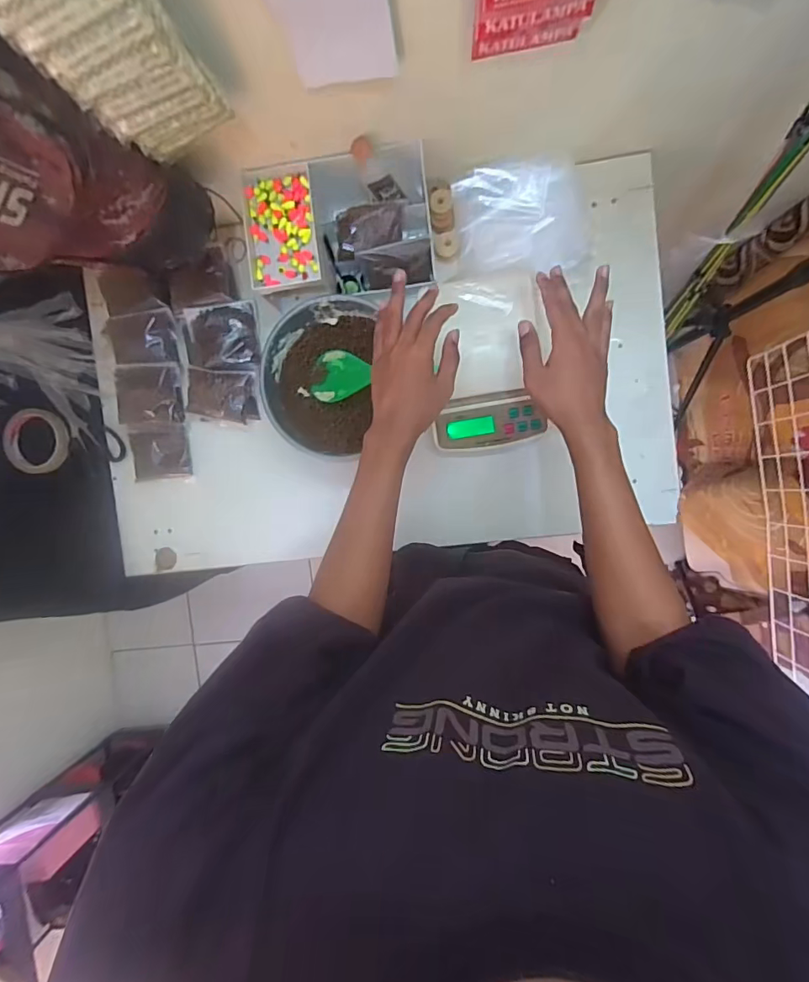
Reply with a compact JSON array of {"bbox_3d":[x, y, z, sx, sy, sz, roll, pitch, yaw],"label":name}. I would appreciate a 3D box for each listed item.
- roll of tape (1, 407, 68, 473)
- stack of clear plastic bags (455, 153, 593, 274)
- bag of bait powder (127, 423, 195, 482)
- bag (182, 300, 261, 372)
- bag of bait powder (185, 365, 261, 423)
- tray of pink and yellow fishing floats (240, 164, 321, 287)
[{"bbox_3d":[-0.562,-0.076,0.726,0.092,0.021,0.097,0,93,5],"label":"roll of tape"},{"bbox_3d":[0.157,-0.361,0.620,0.172,0.049,0.130,-6,92,5],"label":"stack of clear plastic bags"},{"bbox_3d":[-0.363,-0.058,0.713,0.089,0.020,0.083,0,93,5],"label":"bag of bait powder"},{"bbox_3d":[-0.262,-0.215,0.680,0.107,0.028,0.099,-7,92,5],"label":"bag"},{"bbox_3d":[-0.260,-0.135,0.674,0.104,0.029,0.069,6,93,5],"label":"bag of bait powder"},{"bbox_3d":[-0.154,-0.333,0.594,0.090,0.026,0.142,-3,92,5],"label":"tray of pink and yellow fishing floats"}]

